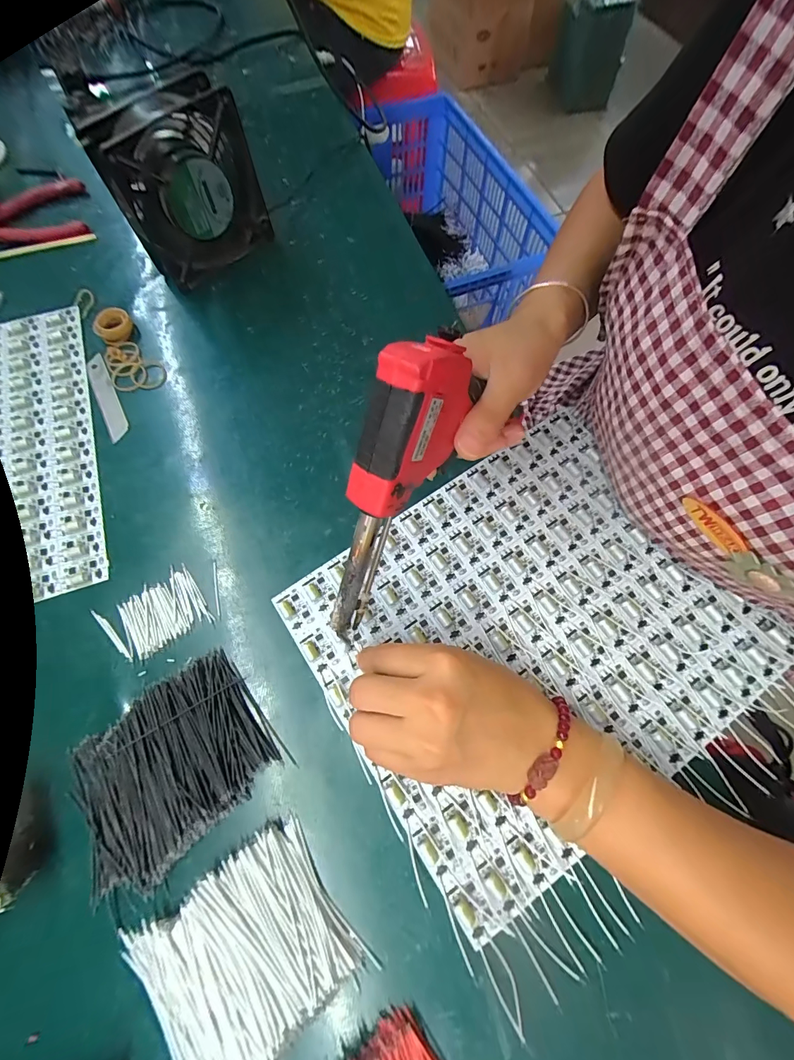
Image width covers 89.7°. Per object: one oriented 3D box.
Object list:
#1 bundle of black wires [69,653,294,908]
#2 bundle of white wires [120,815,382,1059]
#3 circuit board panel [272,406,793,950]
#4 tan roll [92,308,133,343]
[{"bbox_3d":[-0.146,0.149,0.254,0.120,0.019,0.094,-37,72,-16],"label":"bundle of black wires"},{"bbox_3d":[-0.087,0.238,0.221,0.110,0.020,0.091,-33,71,-14],"label":"bundle of white wires"},{"bbox_3d":[0.092,0.067,0.286,0.283,0.016,0.241,-32,72,-11],"label":"circuit board panel"},{"bbox_3d":[-0.273,-0.196,0.386,0.033,0.019,0.033,1,66,-1],"label":"tan roll"}]

